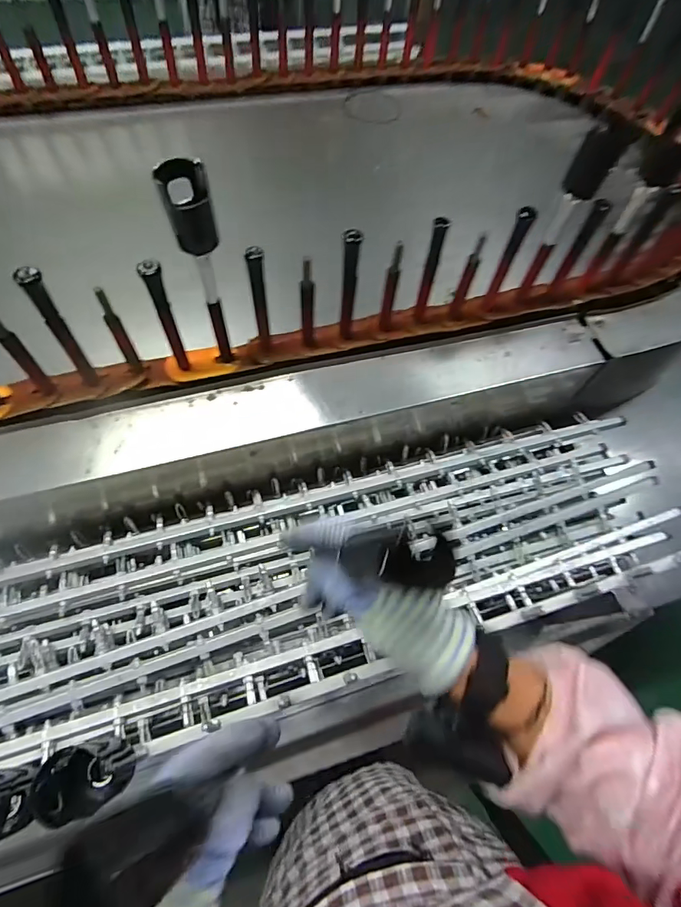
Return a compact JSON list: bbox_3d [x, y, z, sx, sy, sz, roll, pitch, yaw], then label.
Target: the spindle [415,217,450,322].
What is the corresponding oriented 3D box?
[{"bbox_3d":[0.110,-0.220,0.573,0.016,0.148,0.022,19,63,7],"label":"spindle"}]

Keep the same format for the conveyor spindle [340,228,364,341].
[{"bbox_3d":[0.010,-0.192,0.547,0.019,0.153,0.016,1,62,-2],"label":"conveyor spindle"}]

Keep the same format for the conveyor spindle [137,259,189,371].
[{"bbox_3d":[-0.185,-0.143,0.507,0.018,0.148,0.015,-13,63,-9],"label":"conveyor spindle"}]

